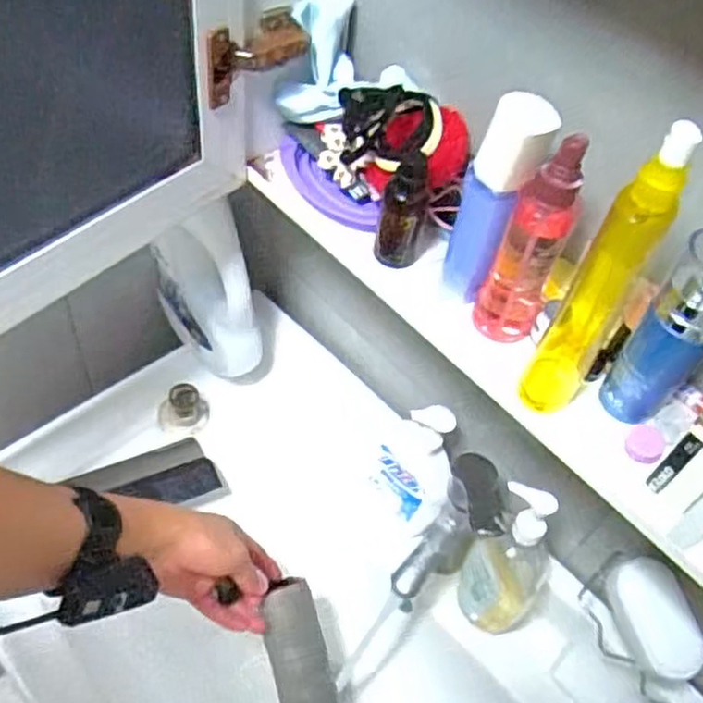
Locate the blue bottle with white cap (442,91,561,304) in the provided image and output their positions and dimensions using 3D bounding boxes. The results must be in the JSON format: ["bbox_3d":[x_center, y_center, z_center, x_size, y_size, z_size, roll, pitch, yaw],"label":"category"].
[{"bbox_3d":[0.098,-0.099,0.497,0.047,0.157,0.032,17,52,5],"label":"blue bottle with white cap"}]

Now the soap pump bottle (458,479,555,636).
[{"bbox_3d":[0.156,0.211,0.690,0.087,0.247,0.063,32,57,19],"label":"soap pump bottle"}]

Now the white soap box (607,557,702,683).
[{"bbox_3d":[0.261,0.228,0.613,0.053,0.046,0.098,-3,53,-10],"label":"white soap box"}]

